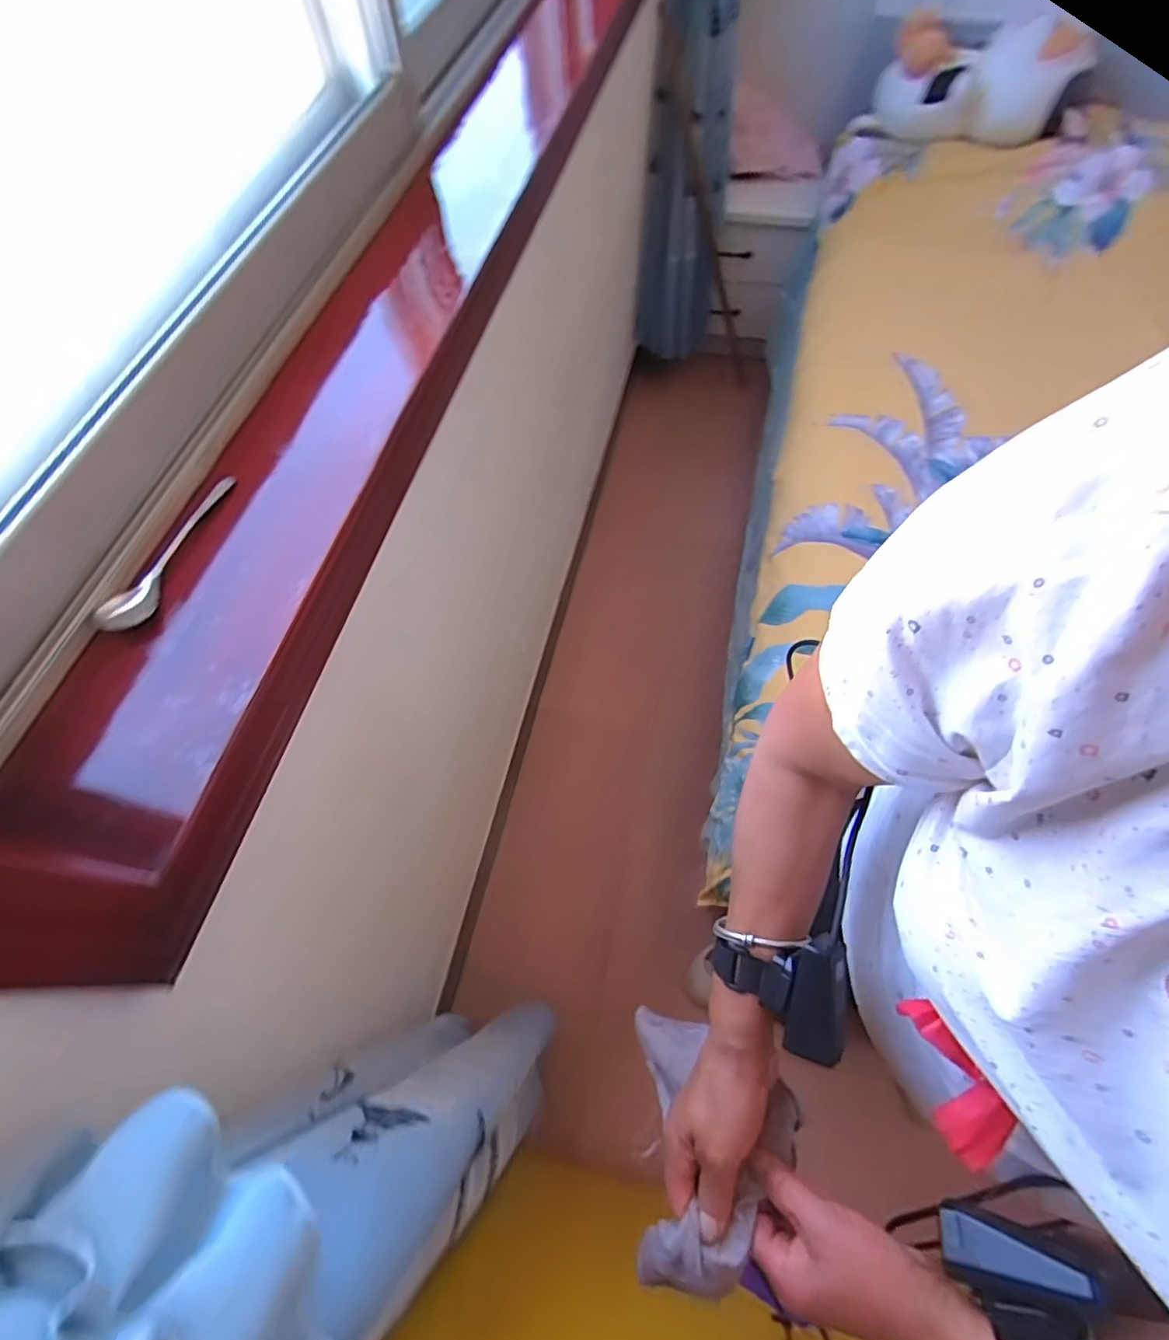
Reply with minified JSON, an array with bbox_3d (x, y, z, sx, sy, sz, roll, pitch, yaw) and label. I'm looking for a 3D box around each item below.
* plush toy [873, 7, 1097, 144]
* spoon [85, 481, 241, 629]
[{"bbox_3d":[0.760,-1.112,1.117,0.352,0.206,0.206,10,63,5],"label":"plush toy"},{"bbox_3d":[-0.318,-0.092,0.449,0.023,0.022,0.153,12,64,6],"label":"spoon"}]

